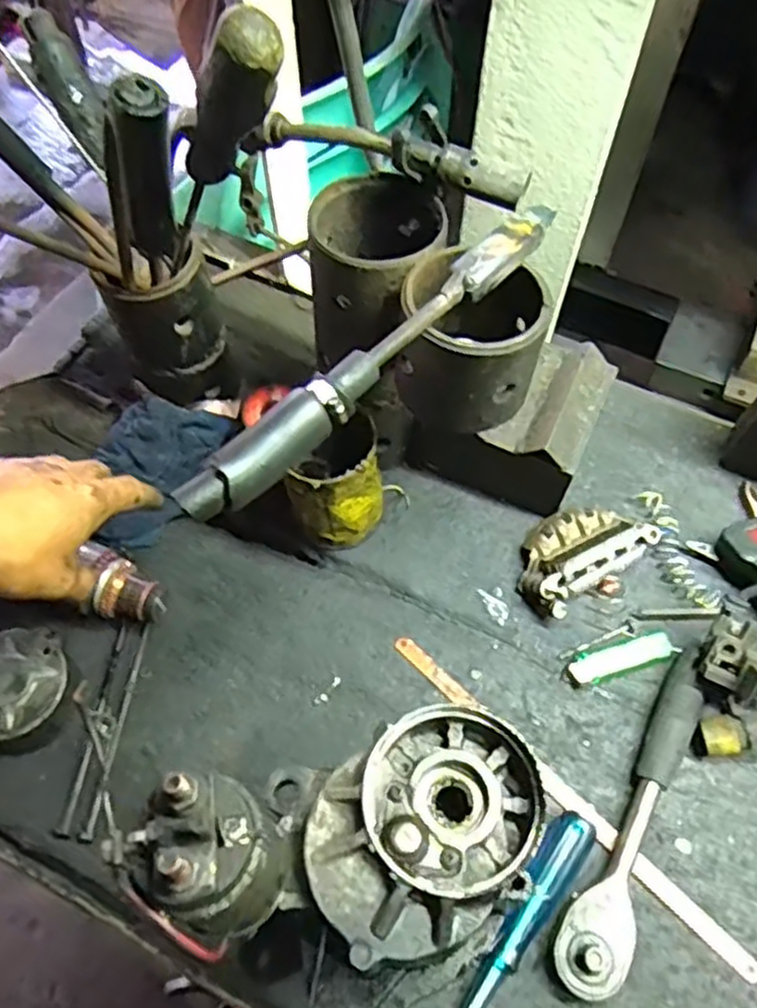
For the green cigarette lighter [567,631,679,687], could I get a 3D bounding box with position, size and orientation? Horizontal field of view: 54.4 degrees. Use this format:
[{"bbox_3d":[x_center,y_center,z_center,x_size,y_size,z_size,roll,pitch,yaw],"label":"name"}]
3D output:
[{"bbox_3d":[0.181,0.116,0.552,0.083,0.013,0.022,-14,60,-9],"label":"green cigarette lighter"}]

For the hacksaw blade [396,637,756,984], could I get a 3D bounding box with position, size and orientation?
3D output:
[{"bbox_3d":[0.126,0.198,0.509,0.016,0.008,0.305,-40,67,-22],"label":"hacksaw blade"}]

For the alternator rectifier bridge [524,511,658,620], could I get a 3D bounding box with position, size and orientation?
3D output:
[{"bbox_3d":[0.156,0.037,0.583,0.104,0.035,0.067,-32,65,-18],"label":"alternator rectifier bridge"}]

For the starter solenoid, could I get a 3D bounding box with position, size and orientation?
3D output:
[{"bbox_3d":[-0.064,0.138,0.283,0.050,0.098,0.046,0,59,-1],"label":"starter solenoid"}]

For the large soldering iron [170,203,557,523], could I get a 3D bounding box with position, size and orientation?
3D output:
[{"bbox_3d":[0.005,-0.084,0.402,0.026,0.035,0.271,40,66,20],"label":"large soldering iron"}]

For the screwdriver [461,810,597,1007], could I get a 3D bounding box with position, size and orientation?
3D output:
[{"bbox_3d":[0.075,0.278,0.455,0.029,0.026,0.191,35,65,18],"label":"screwdriver"}]

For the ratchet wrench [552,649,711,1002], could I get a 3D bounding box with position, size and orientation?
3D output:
[{"bbox_3d":[0.178,0.207,0.491,0.040,0.033,0.230,28,62,15],"label":"ratchet wrench"}]

